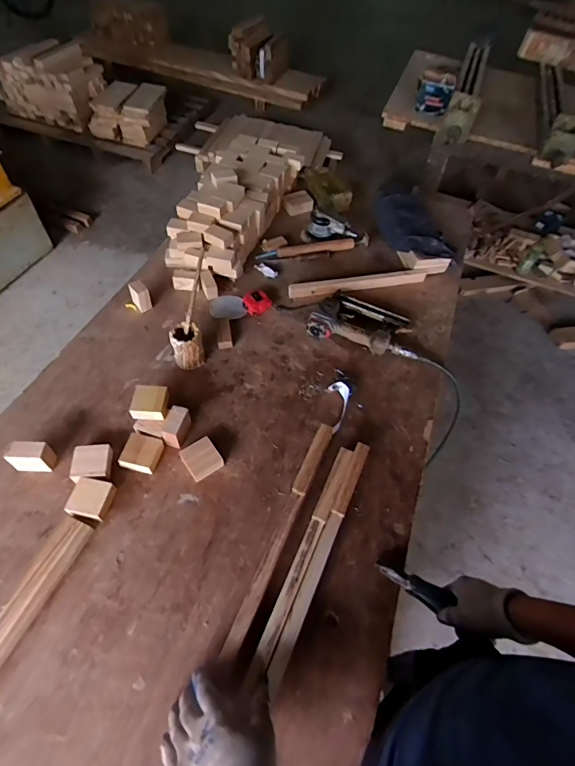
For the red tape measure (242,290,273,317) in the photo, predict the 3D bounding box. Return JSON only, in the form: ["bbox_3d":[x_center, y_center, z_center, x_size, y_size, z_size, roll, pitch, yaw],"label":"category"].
[{"bbox_3d":[-0.083,-0.207,1.021,0.070,0.031,0.065,37,60,18],"label":"red tape measure"}]

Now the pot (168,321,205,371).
[{"bbox_3d":[-0.221,-0.080,0.890,0.067,0.093,0.063,-13,58,-14],"label":"pot"}]

